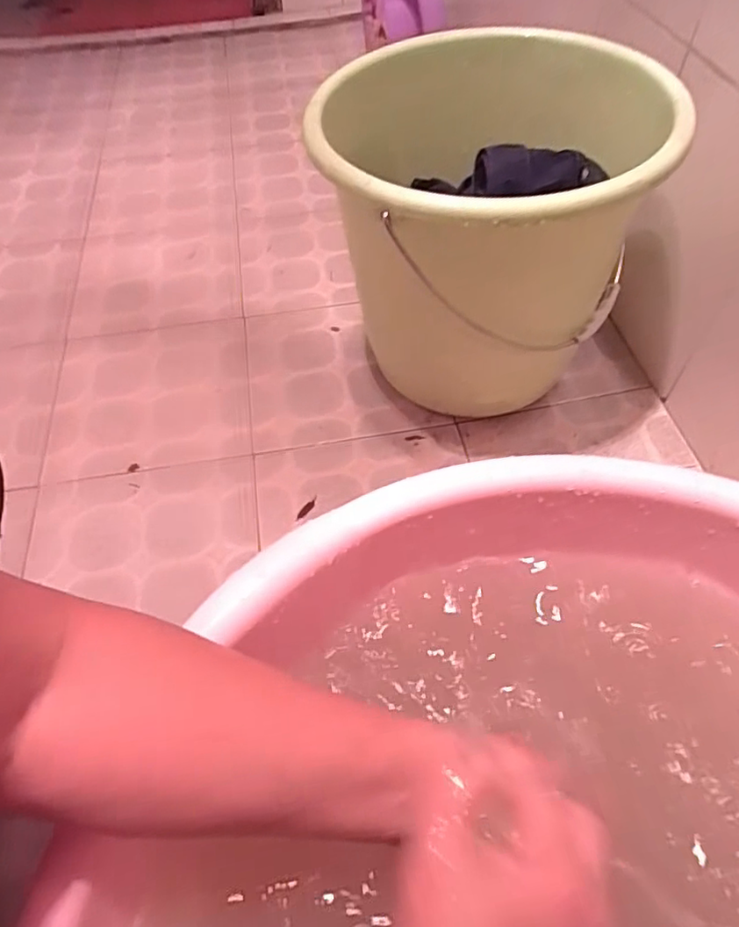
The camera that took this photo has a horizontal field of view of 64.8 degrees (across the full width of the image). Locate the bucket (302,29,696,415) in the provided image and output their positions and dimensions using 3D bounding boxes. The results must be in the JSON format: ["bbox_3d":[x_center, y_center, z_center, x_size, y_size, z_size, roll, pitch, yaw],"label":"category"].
[{"bbox_3d":[0.103,-0.225,0.640,0.311,0.324,0.333,0,49,0],"label":"bucket"}]

